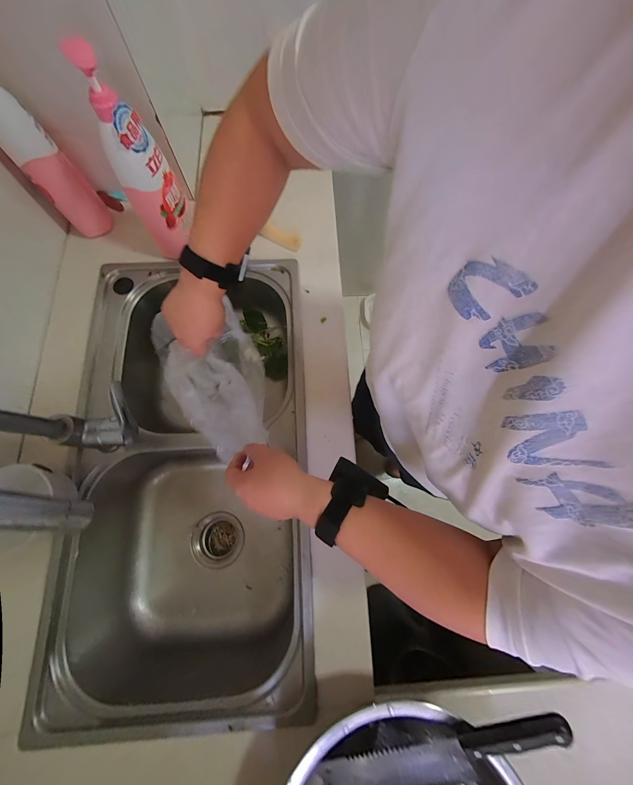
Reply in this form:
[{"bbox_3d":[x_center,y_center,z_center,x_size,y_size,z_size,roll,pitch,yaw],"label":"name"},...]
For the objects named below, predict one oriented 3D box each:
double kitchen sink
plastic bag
[{"bbox_3d":[-0.222,0.129,0.559,0.378,0.234,0.751,-4,76,-2],"label":"double kitchen sink"},{"bbox_3d":[-0.162,-0.035,0.438,0.145,0.086,0.265,-28,78,-8],"label":"plastic bag"}]

